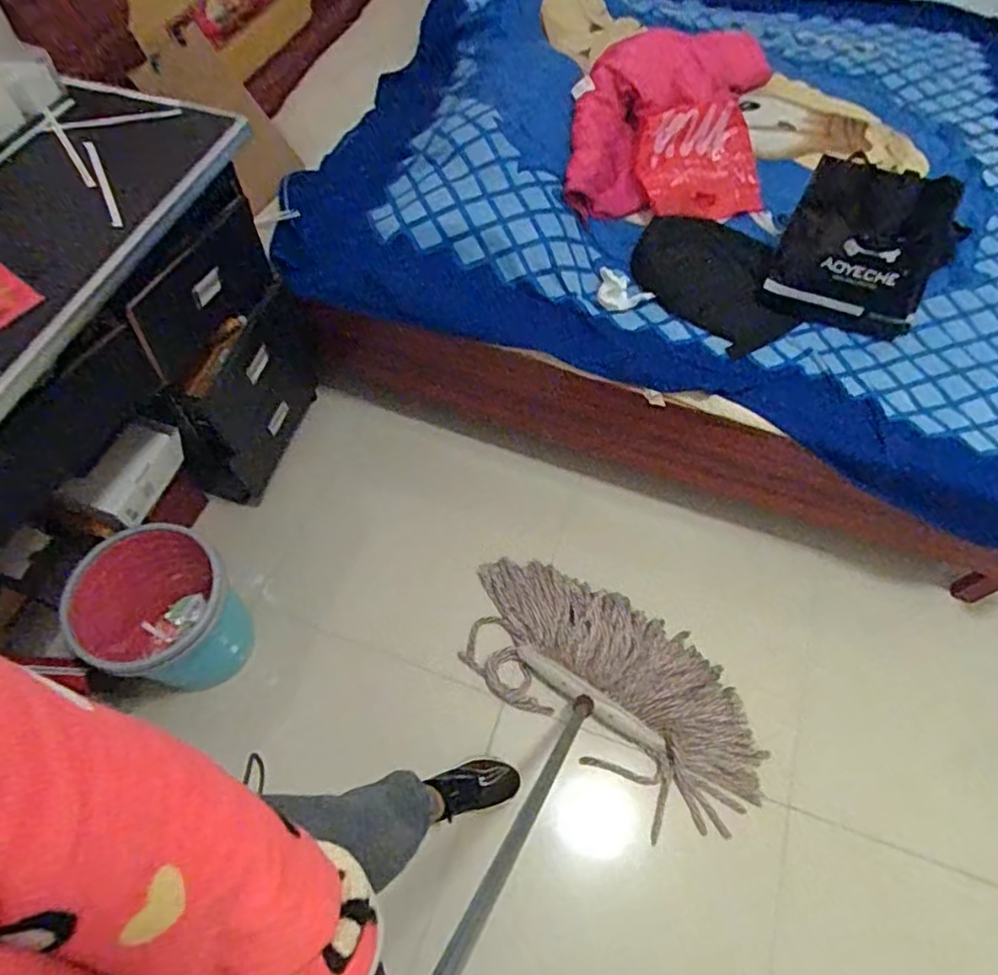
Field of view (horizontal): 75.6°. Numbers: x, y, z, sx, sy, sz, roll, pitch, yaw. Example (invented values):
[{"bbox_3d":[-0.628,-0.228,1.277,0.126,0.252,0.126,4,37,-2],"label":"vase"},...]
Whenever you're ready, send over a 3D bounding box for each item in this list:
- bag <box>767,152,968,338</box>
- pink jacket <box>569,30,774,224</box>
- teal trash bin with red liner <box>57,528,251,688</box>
[{"bbox_3d":[0.754,-0.497,1.324,0.313,0.282,0.226,23,63,10],"label":"bag"},{"bbox_3d":[0.413,-0.979,1.594,0.293,0.157,0.883,30,64,14],"label":"pink jacket"},{"bbox_3d":[-0.710,0.254,1.343,0.292,0.306,0.266,16,62,7],"label":"teal trash bin with red liner"}]

